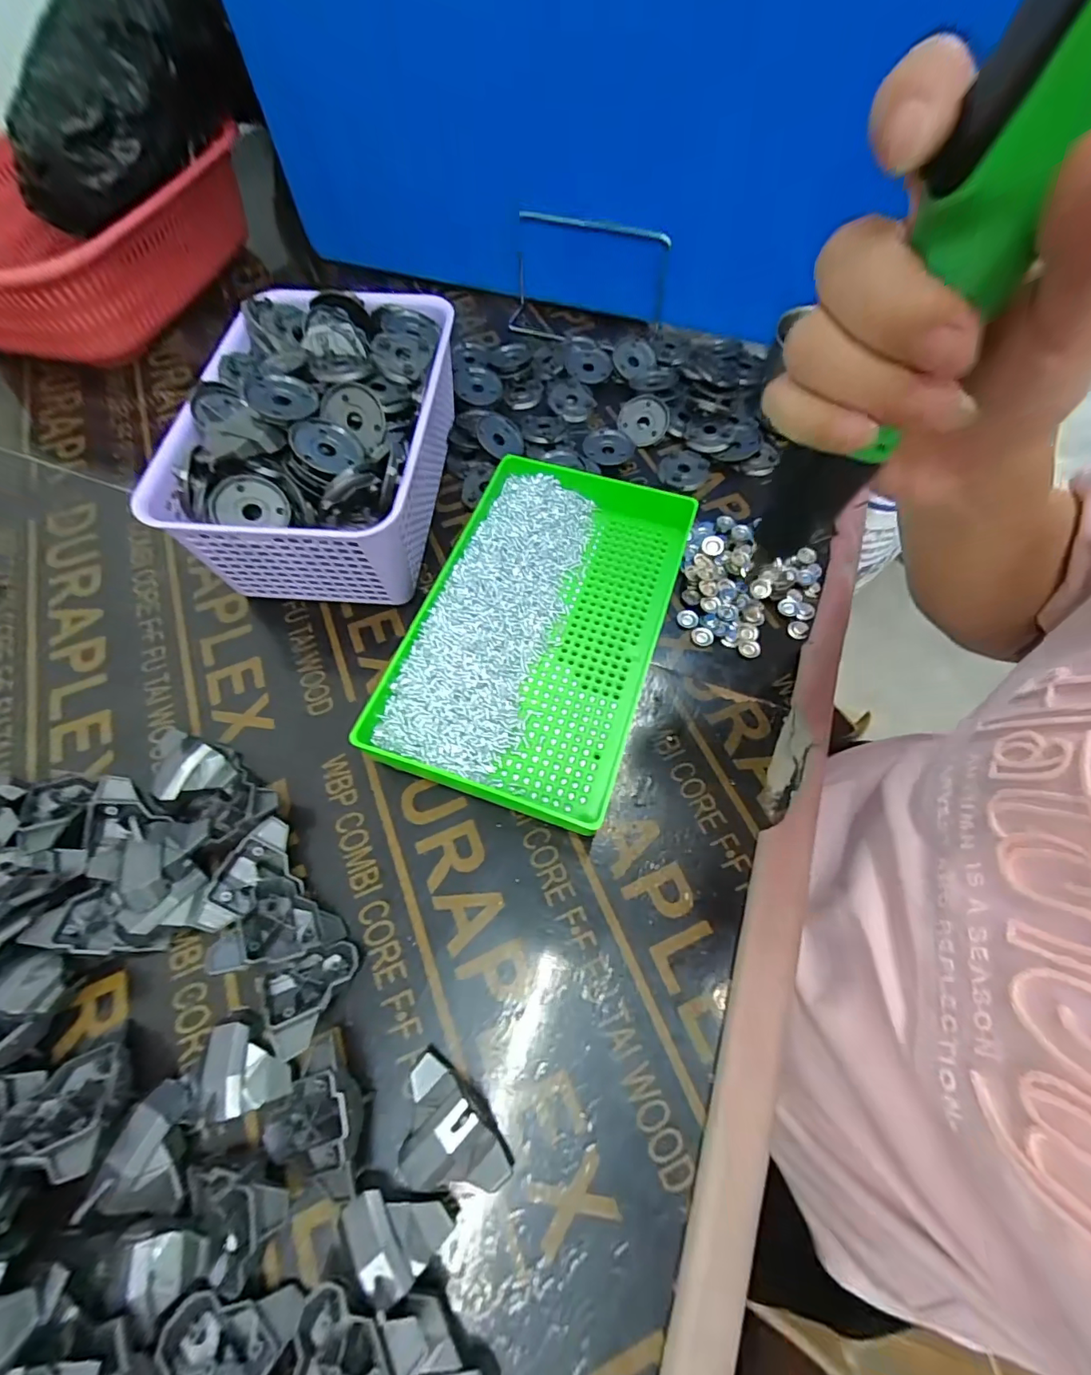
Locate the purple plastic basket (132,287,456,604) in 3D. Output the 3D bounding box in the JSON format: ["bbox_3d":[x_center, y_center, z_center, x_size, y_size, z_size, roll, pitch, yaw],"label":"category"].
[{"bbox_3d":[-0.155,-0.172,0.366,0.145,0.102,0.221,3,64,2],"label":"purple plastic basket"}]

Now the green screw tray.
[{"bbox_3d":[-0.001,-0.045,0.337,0.150,0.040,0.249,18,66,9],"label":"green screw tray"}]

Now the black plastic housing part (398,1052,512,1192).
[{"bbox_3d":[-0.047,0.207,0.230,0.037,0.016,0.059,-39,70,-16],"label":"black plastic housing part"}]

